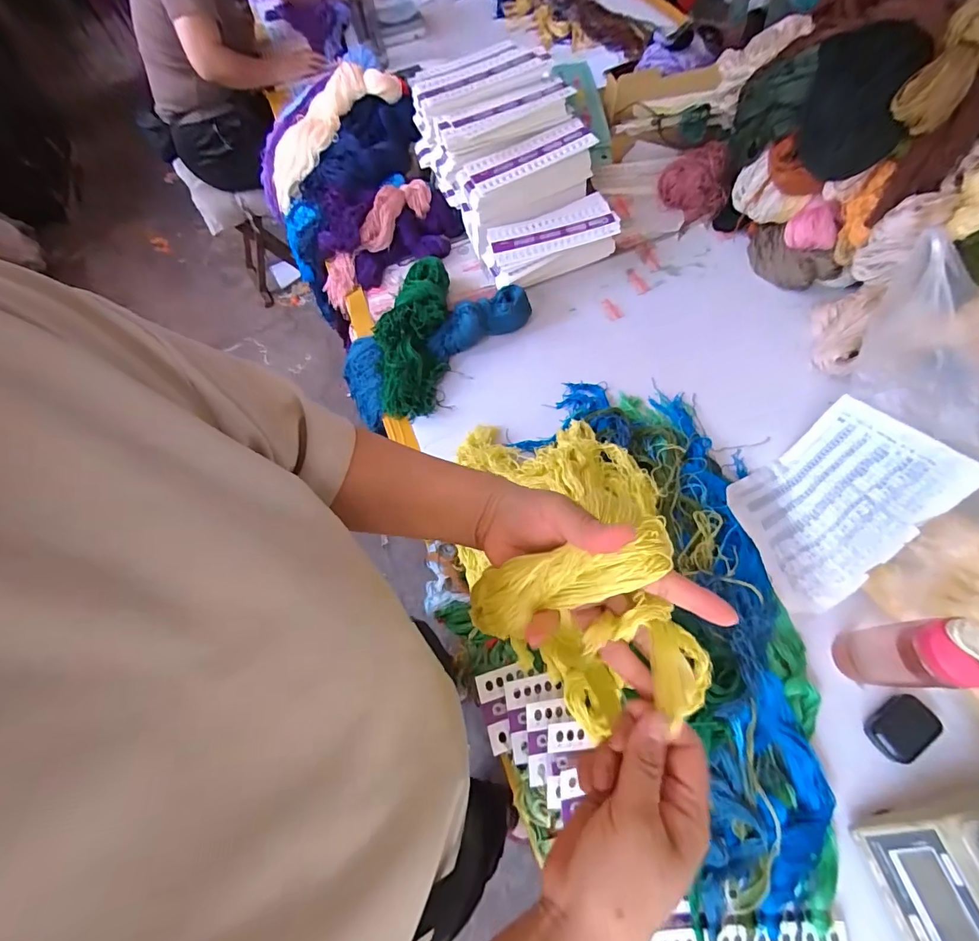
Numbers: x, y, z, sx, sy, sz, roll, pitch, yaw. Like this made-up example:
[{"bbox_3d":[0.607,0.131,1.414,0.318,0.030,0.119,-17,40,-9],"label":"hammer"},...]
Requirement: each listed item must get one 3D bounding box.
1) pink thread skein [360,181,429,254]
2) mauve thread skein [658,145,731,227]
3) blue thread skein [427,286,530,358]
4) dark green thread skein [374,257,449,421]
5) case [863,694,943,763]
[{"bbox_3d":[-0.207,-0.548,0.964,0.186,0.064,0.079,-42,68,2],"label":"pink thread skein"},{"bbox_3d":[0.436,-0.612,0.952,0.139,0.092,0.125,20,68,14],"label":"mauve thread skein"},{"bbox_3d":[-0.021,-0.282,0.861,0.213,0.062,0.066,-32,66,-10],"label":"blue thread skein"},{"bbox_3d":[-0.143,-0.267,0.848,0.126,0.081,0.344,-3,64,4],"label":"dark green thread skein"},{"bbox_3d":[0.502,0.312,0.545,0.075,0.018,0.053,-32,66,-10],"label":"case"}]

